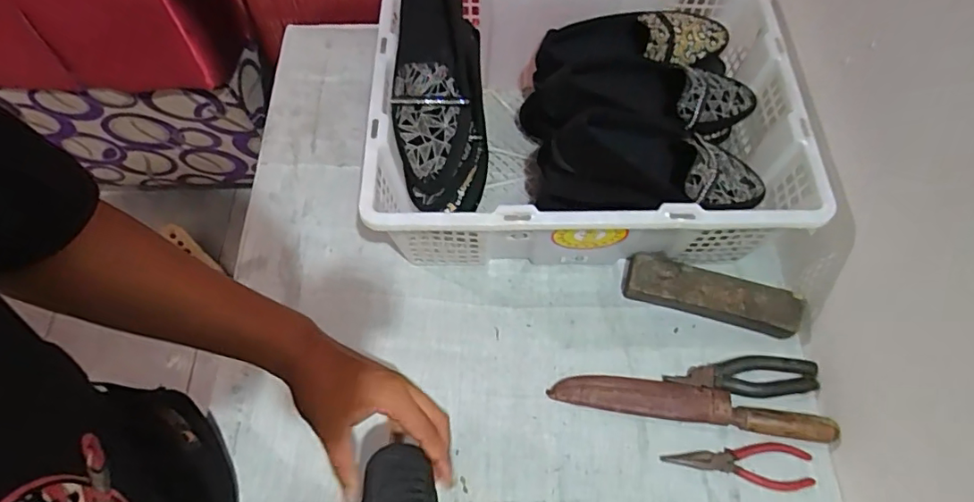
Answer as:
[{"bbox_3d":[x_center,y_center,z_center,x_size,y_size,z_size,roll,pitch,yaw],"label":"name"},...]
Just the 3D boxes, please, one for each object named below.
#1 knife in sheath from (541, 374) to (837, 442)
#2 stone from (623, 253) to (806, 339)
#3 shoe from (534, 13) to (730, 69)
[{"bbox_3d":[0.222,0.168,0.602,0.294,0.024,0.041,8,64,3],"label":"knife in sheath"},{"bbox_3d":[0.266,0.052,0.654,0.199,0.040,0.055,16,65,7],"label":"stone"},{"bbox_3d":[0.185,-0.253,0.682,0.235,0.063,0.089,-5,64,-3],"label":"shoe"}]

